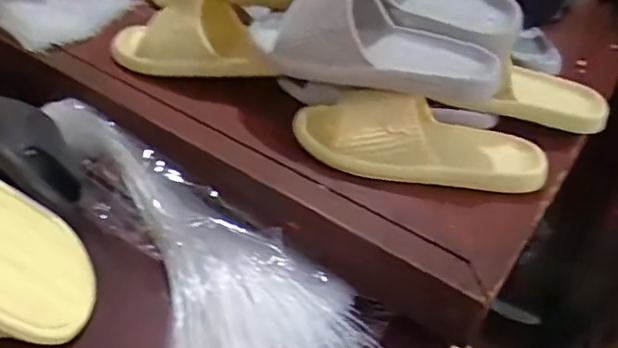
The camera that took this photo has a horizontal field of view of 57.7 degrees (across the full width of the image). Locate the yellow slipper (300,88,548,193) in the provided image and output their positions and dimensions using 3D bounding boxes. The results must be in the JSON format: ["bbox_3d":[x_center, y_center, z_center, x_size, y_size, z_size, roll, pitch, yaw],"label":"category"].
[{"bbox_3d":[0.112,-0.034,0.560,0.248,0.063,0.081,6,37,-2],"label":"yellow slipper"}]

